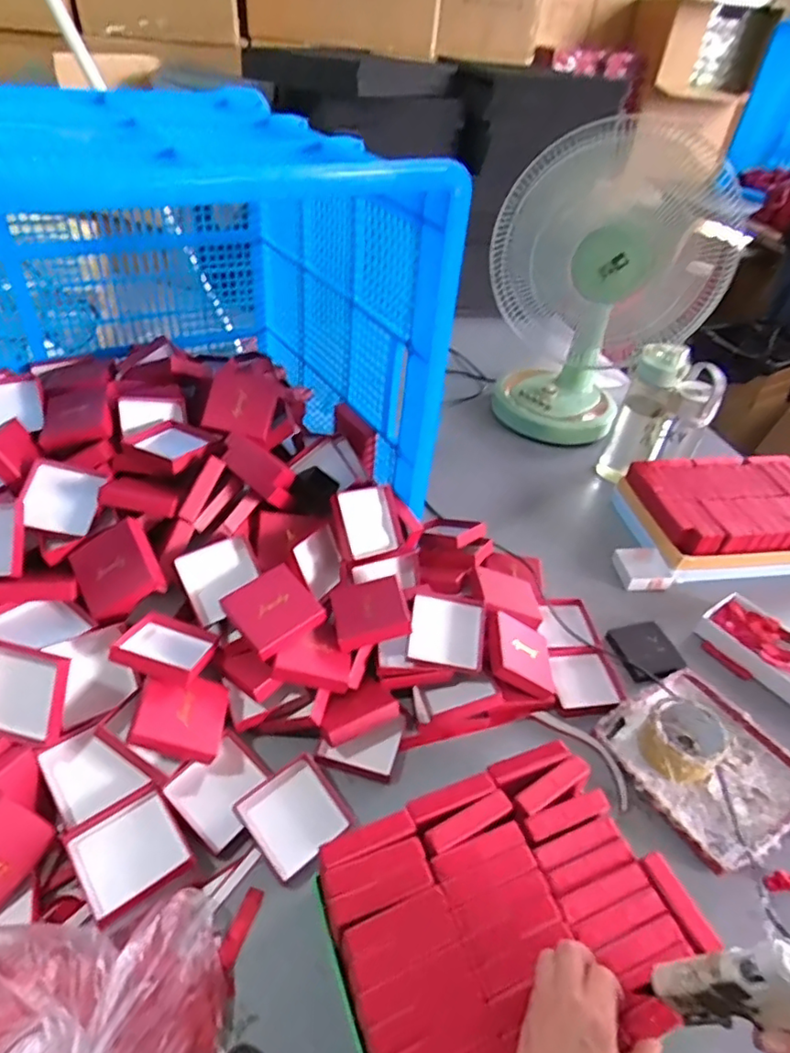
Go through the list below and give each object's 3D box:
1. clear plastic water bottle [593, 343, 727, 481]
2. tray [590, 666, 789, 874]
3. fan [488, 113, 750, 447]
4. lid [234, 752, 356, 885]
[{"bbox_3d":[0.499,-0.208,1.117,0.149,0.259,0.126,26,45,20],"label":"clear plastic water bottle"},{"bbox_3d":[0.378,0.274,0.725,0.203,0.052,0.203,-20,48,-27],"label":"tray"},{"bbox_3d":[0.377,-0.452,1.176,0.386,0.549,0.277,9,41,2],"label":"fan"},{"bbox_3d":[-0.105,0.307,0.640,0.099,0.020,0.092,-27,68,-41],"label":"lid"}]

